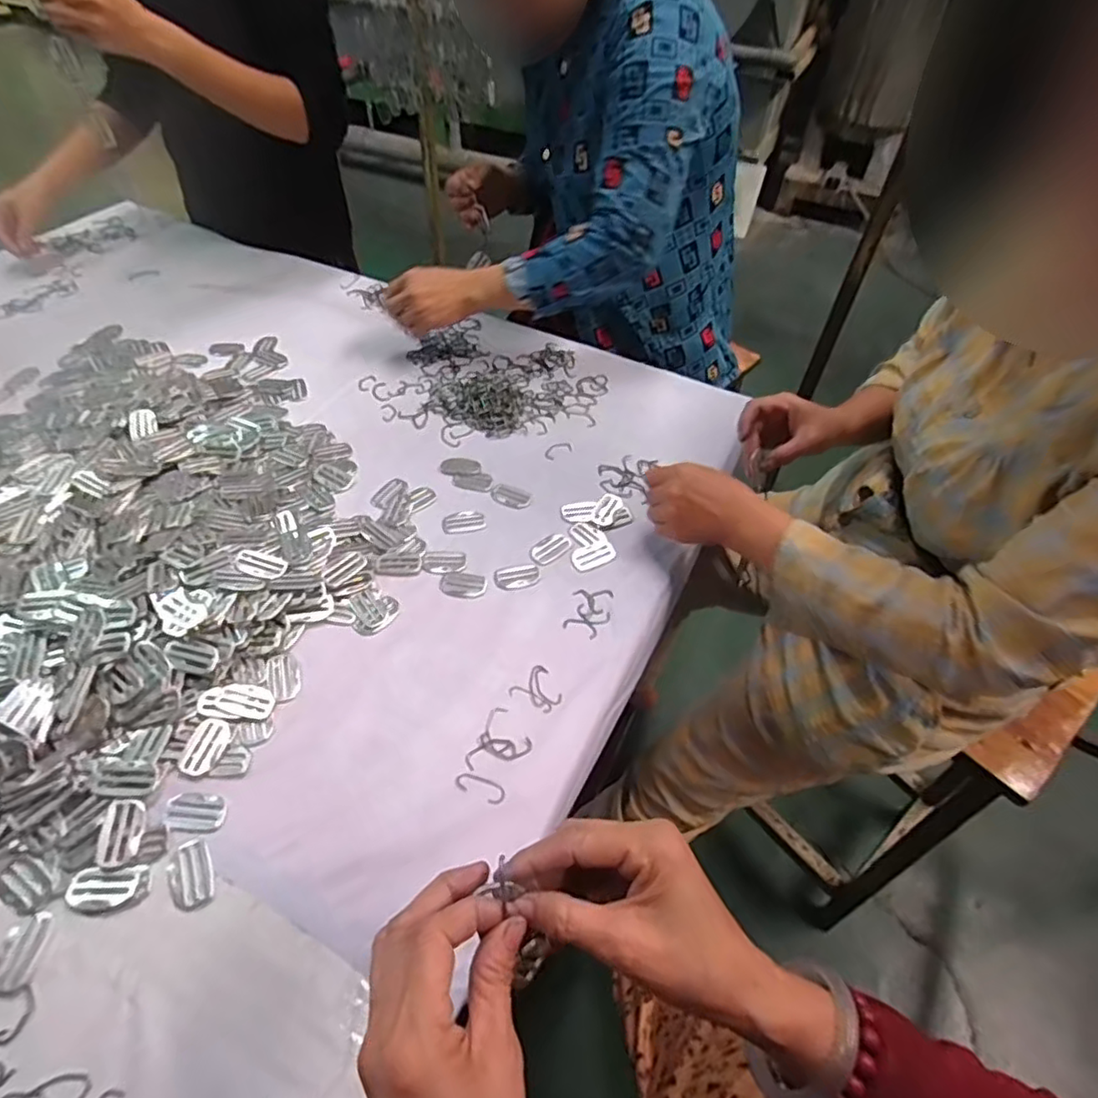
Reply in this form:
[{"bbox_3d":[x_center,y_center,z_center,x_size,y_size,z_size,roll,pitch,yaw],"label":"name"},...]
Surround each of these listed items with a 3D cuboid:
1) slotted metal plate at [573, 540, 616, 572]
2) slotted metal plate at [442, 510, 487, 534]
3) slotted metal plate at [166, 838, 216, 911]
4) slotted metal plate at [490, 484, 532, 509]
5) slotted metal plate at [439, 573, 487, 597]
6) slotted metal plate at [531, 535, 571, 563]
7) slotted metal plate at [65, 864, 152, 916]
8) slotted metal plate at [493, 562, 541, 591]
[{"bbox_3d":[0.047,0.007,0.665,0.049,0.004,0.029,-19,53,-16],"label":"slotted metal plate"},{"bbox_3d":[-0.094,-0.030,0.690,0.046,0.004,0.031,-8,51,-8],"label":"slotted metal plate"},{"bbox_3d":[-0.259,0.236,0.455,0.029,0.004,0.047,-25,55,-20],"label":"slotted metal plate"},{"bbox_3d":[-0.043,-0.061,0.719,0.048,0.004,0.030,22,53,16],"label":"slotted metal plate"},{"bbox_3d":[-0.087,0.036,0.636,0.046,0.004,0.029,0,50,-2],"label":"slotted metal plate"},{"bbox_3d":[0.002,-0.002,0.669,0.045,0.004,0.028,-31,57,-25],"label":"slotted metal plate"},{"bbox_3d":[-0.315,0.243,0.447,0.055,0.004,0.030,-3,50,-4],"label":"slotted metal plate"},{"bbox_3d":[-0.032,0.028,0.644,0.047,0.004,0.031,-15,52,-14],"label":"slotted metal plate"}]

